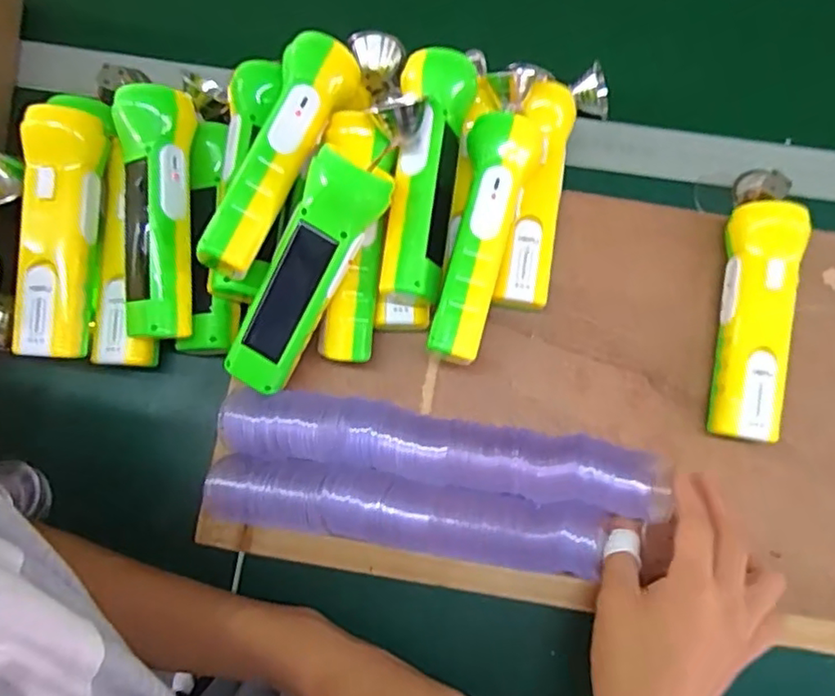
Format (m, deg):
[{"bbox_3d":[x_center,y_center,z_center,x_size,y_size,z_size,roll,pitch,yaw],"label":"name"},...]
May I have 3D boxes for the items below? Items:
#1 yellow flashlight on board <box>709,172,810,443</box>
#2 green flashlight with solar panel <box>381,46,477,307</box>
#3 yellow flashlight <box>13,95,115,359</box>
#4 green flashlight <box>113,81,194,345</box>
[{"bbox_3d":[0.238,-0.038,0.441,0.046,0.050,0.205,12,77,3],"label":"yellow flashlight on board"},{"bbox_3d":[0.005,-0.115,0.415,0.057,0.054,0.167,4,77,2],"label":"green flashlight with solar panel"},{"bbox_3d":[-0.242,-0.079,0.425,0.048,0.049,0.172,4,89,-28],"label":"yellow flashlight"},{"bbox_3d":[-0.174,-0.088,0.417,0.052,0.041,0.163,-1,89,1],"label":"green flashlight"}]

